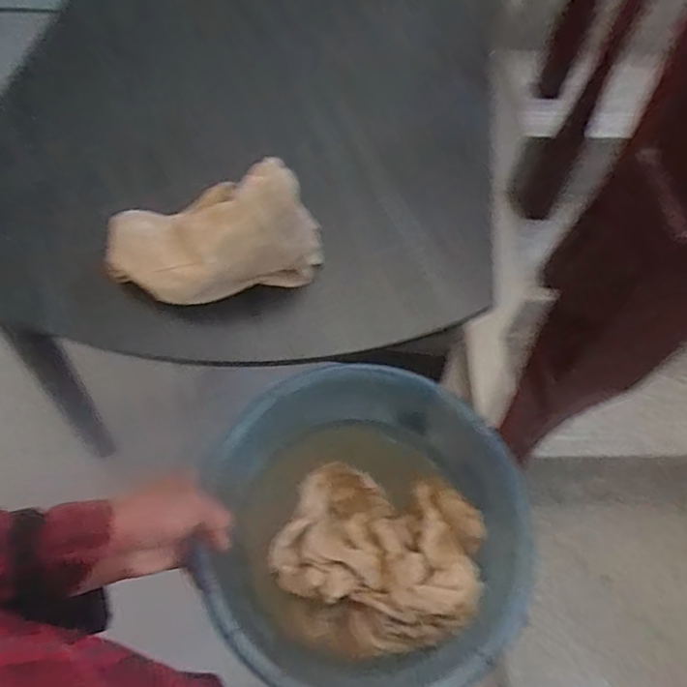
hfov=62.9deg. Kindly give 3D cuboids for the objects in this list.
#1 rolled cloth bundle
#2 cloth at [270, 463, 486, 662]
[{"bbox_3d":[-0.158,-0.134,0.674,0.244,0.130,0.119,-2,57,-6],"label":"rolled cloth bundle"},{"bbox_3d":[0.032,0.195,0.512,0.178,0.055,0.155,12,57,4],"label":"cloth"}]

